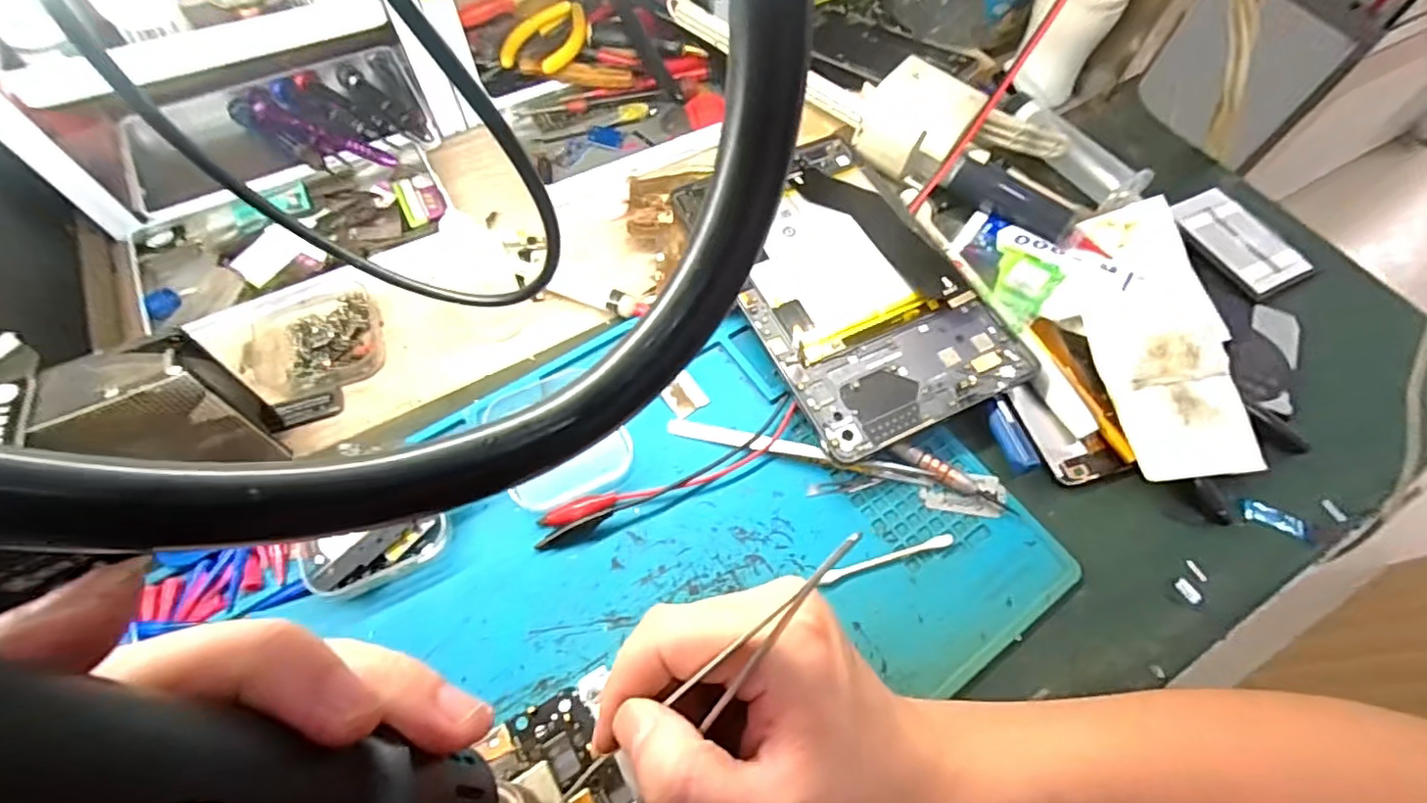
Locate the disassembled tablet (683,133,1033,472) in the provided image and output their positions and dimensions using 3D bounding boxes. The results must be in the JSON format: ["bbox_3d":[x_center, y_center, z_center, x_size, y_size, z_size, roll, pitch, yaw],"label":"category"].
[{"bbox_3d":[0.075,-0.073,0.359,0.127,0.008,0.201,-24,66,-12],"label":"disassembled tablet"}]

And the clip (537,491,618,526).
[{"bbox_3d":[-0.066,0.053,0.304,0.038,0.005,0.011,-21,65,-12],"label":"clip"}]

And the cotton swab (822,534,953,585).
[{"bbox_3d":[0.084,0.076,0.299,0.069,0.004,0.006,-15,64,-9],"label":"cotton swab"}]

